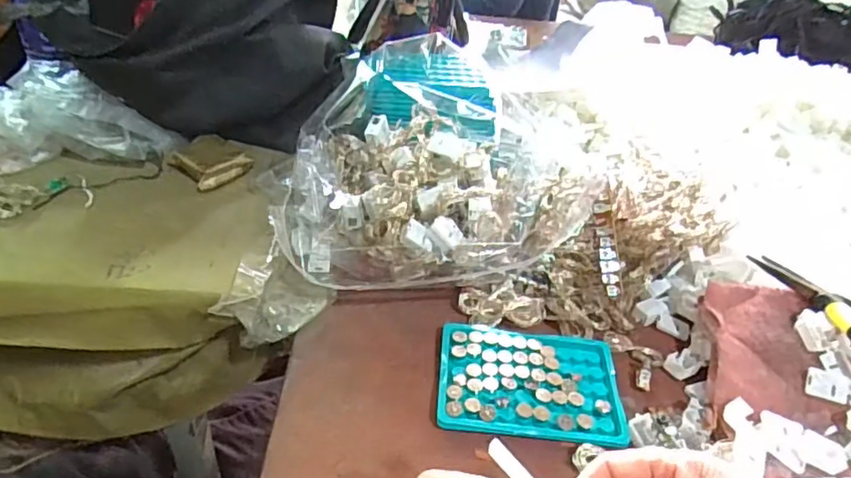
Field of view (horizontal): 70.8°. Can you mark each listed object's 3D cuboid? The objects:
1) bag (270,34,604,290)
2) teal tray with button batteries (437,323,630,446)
[{"bbox_3d":[0.006,-0.063,0.535,0.250,0.112,0.194,3,37,-4],"label":"bag"},{"bbox_3d":[0.076,0.102,0.440,0.129,0.008,0.095,6,37,1],"label":"teal tray with button batteries"}]

